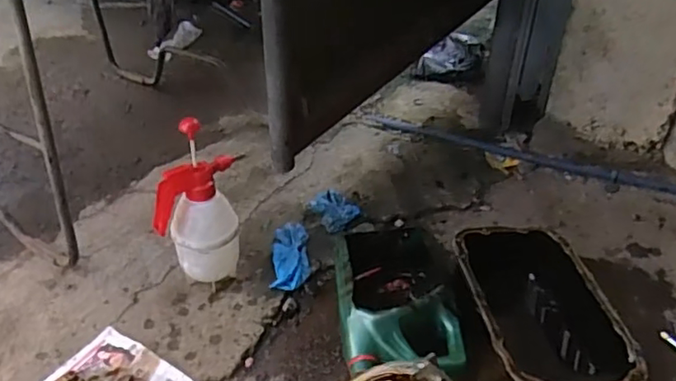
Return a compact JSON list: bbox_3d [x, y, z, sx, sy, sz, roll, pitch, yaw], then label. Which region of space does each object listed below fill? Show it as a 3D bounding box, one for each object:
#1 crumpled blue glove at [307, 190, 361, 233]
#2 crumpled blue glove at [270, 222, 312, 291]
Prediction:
[{"bbox_3d":[-0.011,0.038,1.298,0.081,0.024,0.123,-21,44,-26],"label":"crumpled blue glove"},{"bbox_3d":[-0.091,0.125,1.188,0.071,0.030,0.165,0,39,-2],"label":"crumpled blue glove"}]

